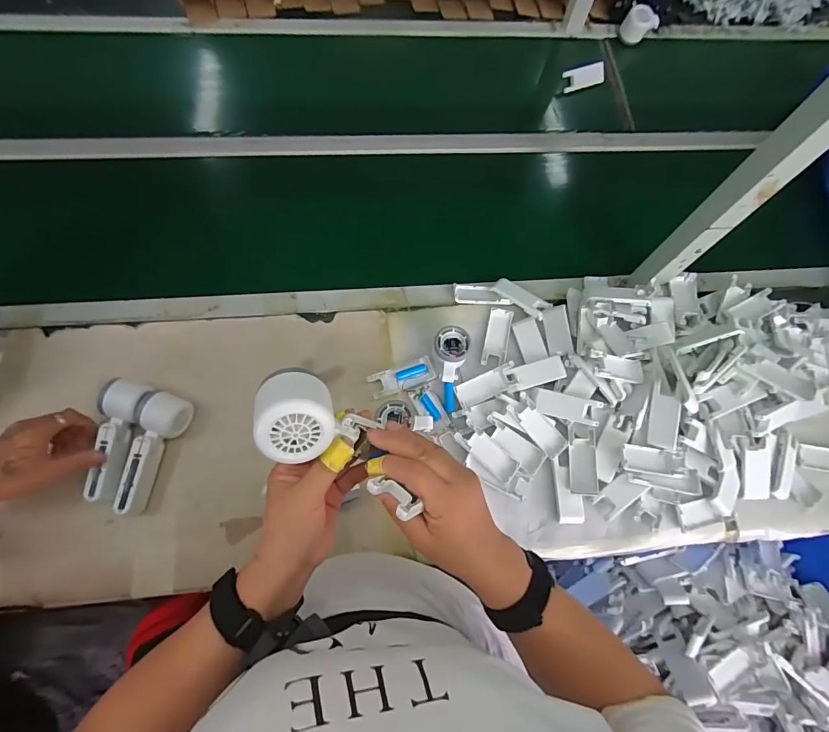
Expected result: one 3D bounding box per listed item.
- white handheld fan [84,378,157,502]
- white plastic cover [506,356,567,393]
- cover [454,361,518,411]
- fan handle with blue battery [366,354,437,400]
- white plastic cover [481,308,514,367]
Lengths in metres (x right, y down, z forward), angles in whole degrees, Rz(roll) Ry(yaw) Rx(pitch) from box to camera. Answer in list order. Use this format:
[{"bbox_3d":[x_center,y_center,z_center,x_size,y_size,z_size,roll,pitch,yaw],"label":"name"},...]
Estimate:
[{"bbox_3d":[-0.435,0.104,0.607,0.053,0.052,0.170,9,71,-2],"label":"white handheld fan"},{"bbox_3d":[0.199,0.012,0.686,0.097,0.013,0.040,-13,71,-9],"label":"white plastic cover"},{"bbox_3d":[0.118,0.032,0.680,0.103,0.019,0.040,-22,73,-12],"label":"cover"},{"bbox_3d":[-0.020,0.020,0.686,0.105,0.016,0.042,-18,72,-11],"label":"fan handle with blue battery"},{"bbox_3d":[0.144,-0.050,0.722,0.040,0.007,0.104,13,69,1],"label":"white plastic cover"}]

